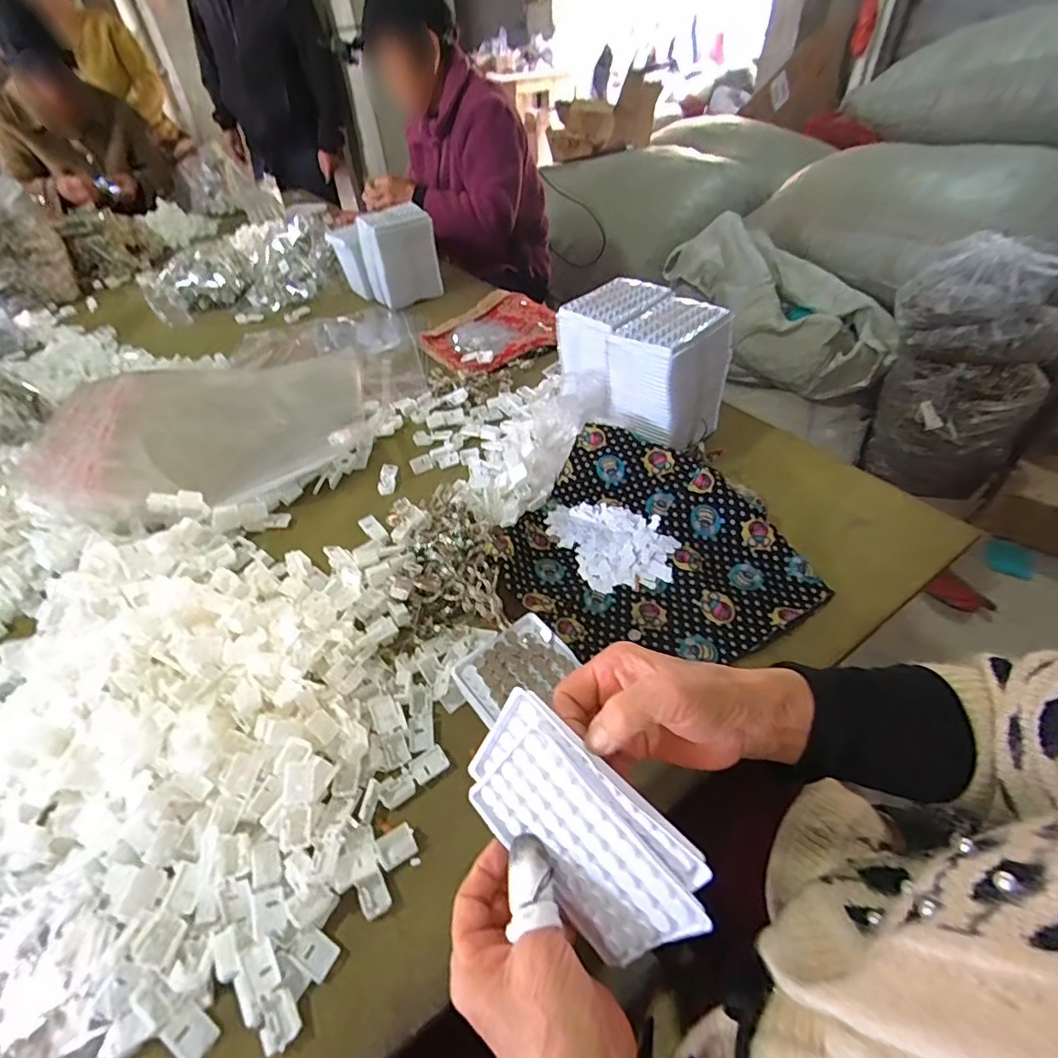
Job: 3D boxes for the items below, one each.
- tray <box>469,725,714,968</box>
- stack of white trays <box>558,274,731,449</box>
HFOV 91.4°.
[{"bbox_3d":[0.026,0.179,0.291,0.124,0.091,0.006,43,34,19],"label":"tray"},{"bbox_3d":[0.145,-0.214,0.651,0.138,0.118,0.203,-34,52,-27],"label":"stack of white trays"}]

